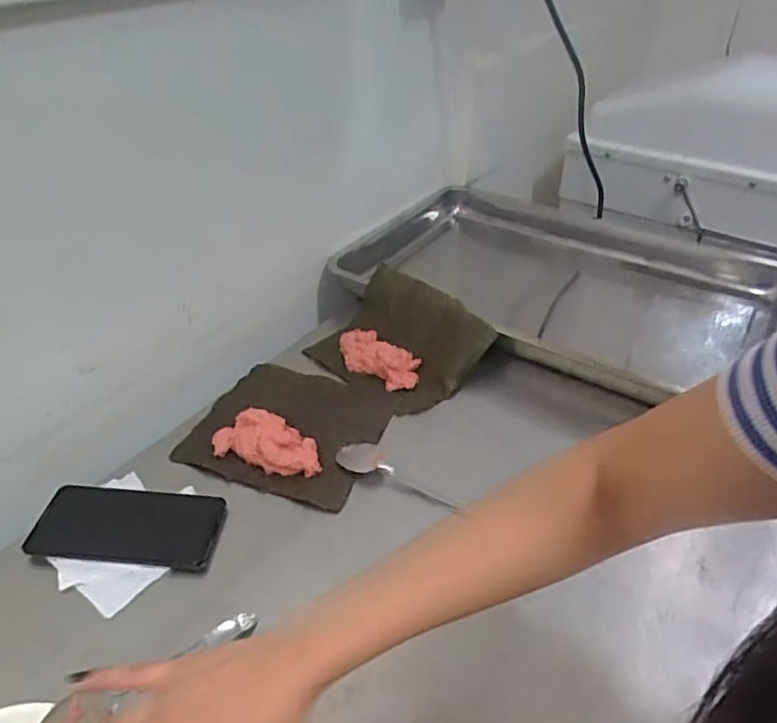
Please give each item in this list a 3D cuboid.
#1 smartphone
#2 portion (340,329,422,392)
[{"bbox_3d":[-0.241,0.149,0.567,0.160,0.011,0.079,5,38,4],"label":"smartphone"},{"bbox_3d":[-0.014,-0.006,0.753,0.116,0.029,0.055,22,42,23],"label":"portion"}]

